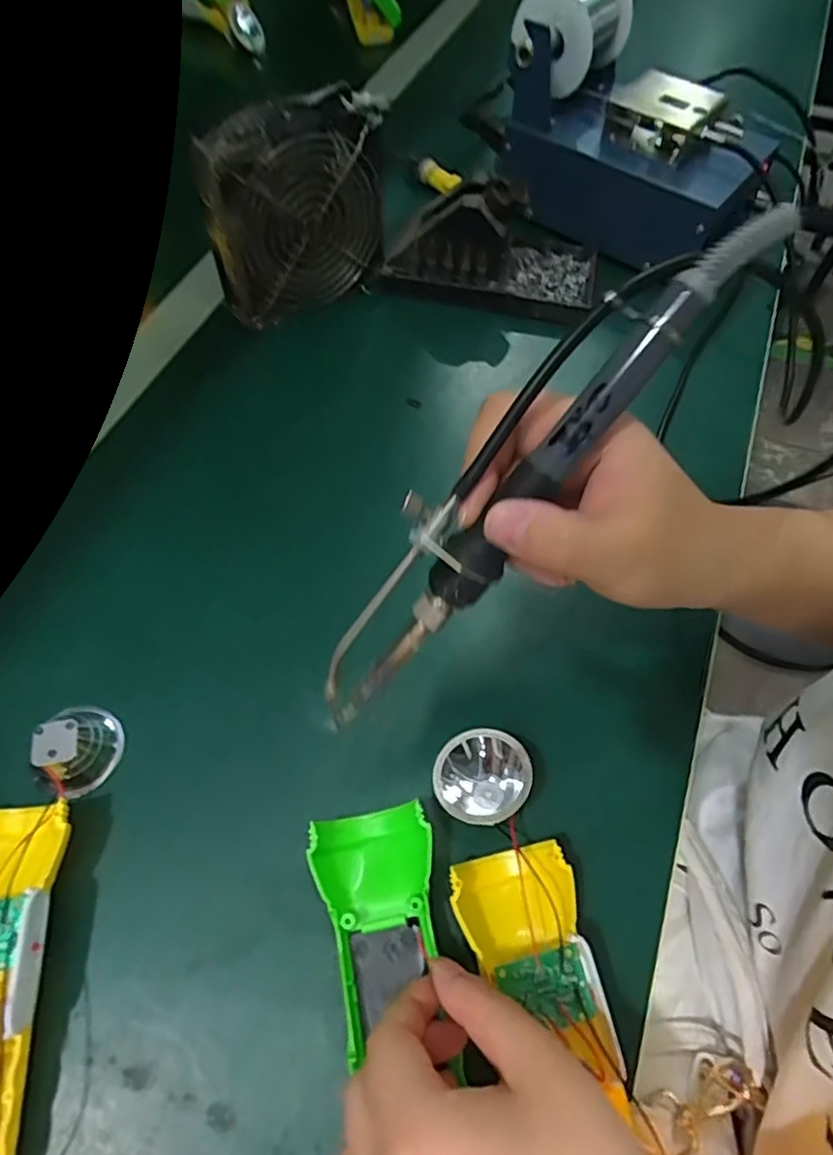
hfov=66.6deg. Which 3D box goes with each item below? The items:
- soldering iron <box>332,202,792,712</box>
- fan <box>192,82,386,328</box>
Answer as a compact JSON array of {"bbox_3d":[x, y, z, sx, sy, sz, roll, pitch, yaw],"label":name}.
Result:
[{"bbox_3d":[0.028,-0.029,0.205,0.030,0.022,0.206,47,108,23],"label":"soldering iron"},{"bbox_3d":[-0.081,-0.251,0.441,0.131,0.125,0.043,-32,65,-17],"label":"fan"}]

